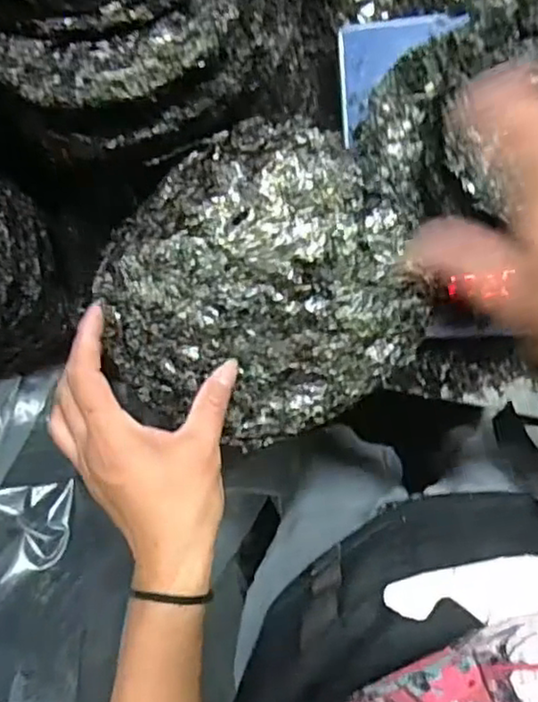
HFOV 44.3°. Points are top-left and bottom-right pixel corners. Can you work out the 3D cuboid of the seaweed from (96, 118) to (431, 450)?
[{"bbox_3d":[-0.008,-0.034,0.433,0.206,0.028,0.187,-42,89,7],"label":"seaweed"}]

